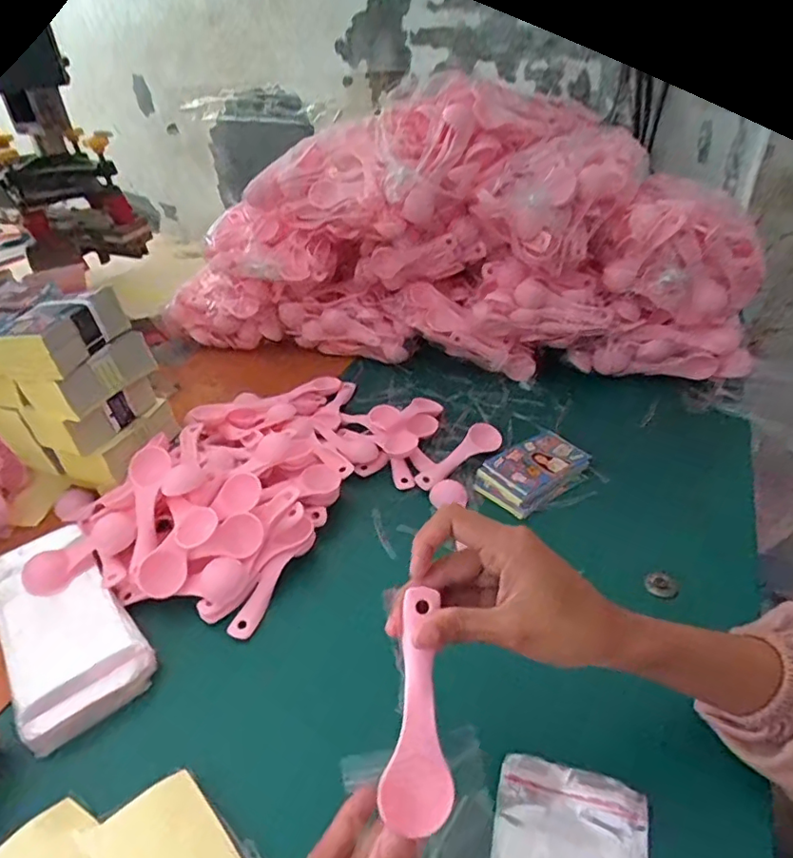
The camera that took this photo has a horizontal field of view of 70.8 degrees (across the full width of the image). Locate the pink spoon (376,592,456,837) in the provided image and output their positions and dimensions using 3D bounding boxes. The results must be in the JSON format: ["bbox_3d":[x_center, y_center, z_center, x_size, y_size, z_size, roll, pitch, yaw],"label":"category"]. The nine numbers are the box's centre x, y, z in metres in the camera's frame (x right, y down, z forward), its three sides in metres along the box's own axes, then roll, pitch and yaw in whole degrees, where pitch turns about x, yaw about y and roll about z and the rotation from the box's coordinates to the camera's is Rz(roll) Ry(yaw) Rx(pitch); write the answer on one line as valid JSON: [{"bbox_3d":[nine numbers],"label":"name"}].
[{"bbox_3d":[0.011,0.139,0.281,0.033,0.006,0.109,0,69,4],"label":"pink spoon"}]

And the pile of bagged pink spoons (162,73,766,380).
[{"bbox_3d":[0.053,-0.244,0.725,0.697,0.291,0.213,9,38,15],"label":"pile of bagged pink spoons"}]

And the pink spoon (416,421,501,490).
[{"bbox_3d":[0.068,0.024,0.586,0.112,0.014,0.031,-30,44,-32],"label":"pink spoon"}]

